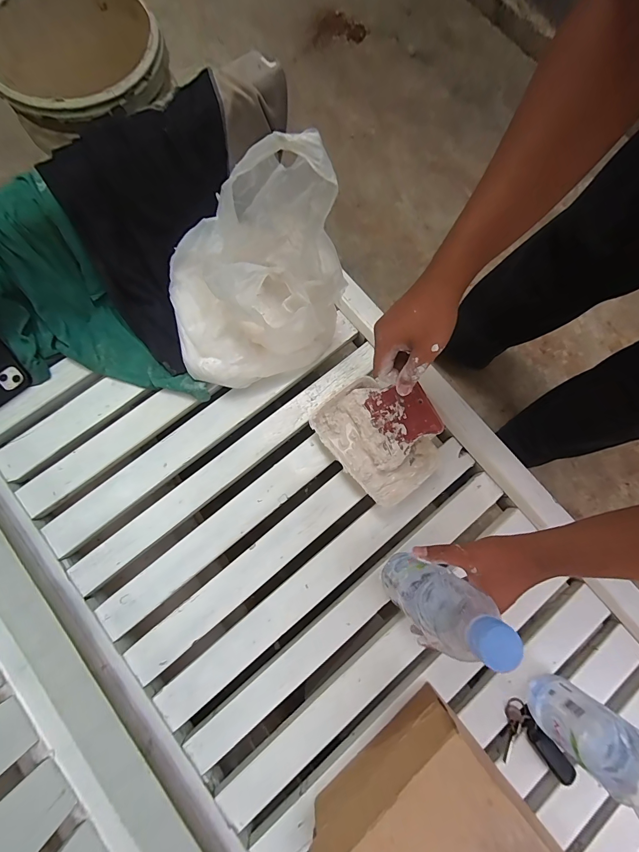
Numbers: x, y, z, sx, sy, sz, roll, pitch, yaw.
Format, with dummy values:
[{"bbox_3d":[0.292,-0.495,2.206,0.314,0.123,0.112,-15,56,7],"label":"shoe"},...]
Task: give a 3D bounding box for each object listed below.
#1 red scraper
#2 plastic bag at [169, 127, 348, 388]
[{"bbox_3d":[0.109,-0.021,0.480,0.085,0.004,0.099,-32,83,33],"label":"red scraper"},{"bbox_3d":[-0.096,-0.194,0.434,0.221,0.222,0.211,-20,79,-5],"label":"plastic bag"}]

